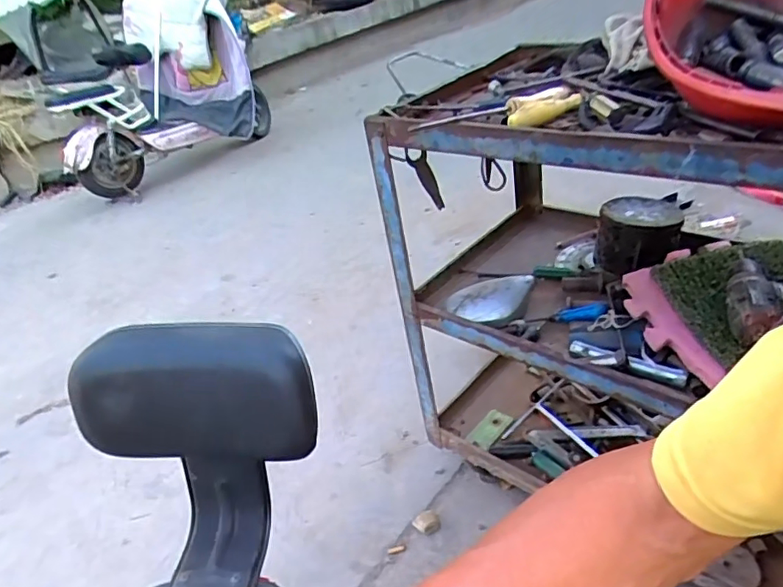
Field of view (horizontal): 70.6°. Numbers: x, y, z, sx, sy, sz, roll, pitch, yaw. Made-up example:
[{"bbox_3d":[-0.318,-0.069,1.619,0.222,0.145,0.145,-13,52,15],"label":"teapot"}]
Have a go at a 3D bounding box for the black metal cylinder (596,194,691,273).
[{"bbox_3d":[0.408,-0.097,0.923,0.127,0.086,0.135,9,38,32],"label":"black metal cylinder"}]

